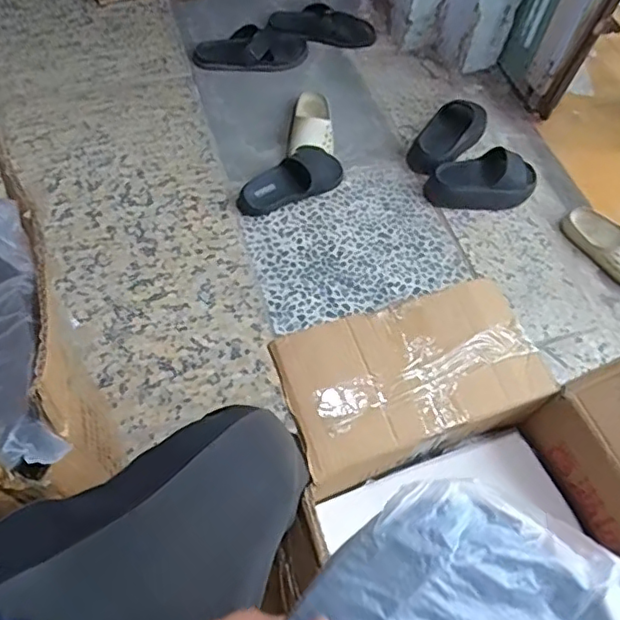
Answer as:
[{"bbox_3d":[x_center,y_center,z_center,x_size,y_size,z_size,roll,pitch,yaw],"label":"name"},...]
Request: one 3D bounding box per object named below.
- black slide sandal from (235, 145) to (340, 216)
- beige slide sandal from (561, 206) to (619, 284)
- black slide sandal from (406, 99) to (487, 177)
[{"bbox_3d":[-0.040,-0.268,1.199,0.238,0.065,0.098,-31,66,-22],"label":"black slide sandal"},{"bbox_3d":[0.619,-0.125,1.167,0.084,0.070,0.240,-36,68,-24],"label":"beige slide sandal"},{"bbox_3d":[0.304,-0.391,1.301,0.111,0.078,0.214,39,63,18],"label":"black slide sandal"}]

